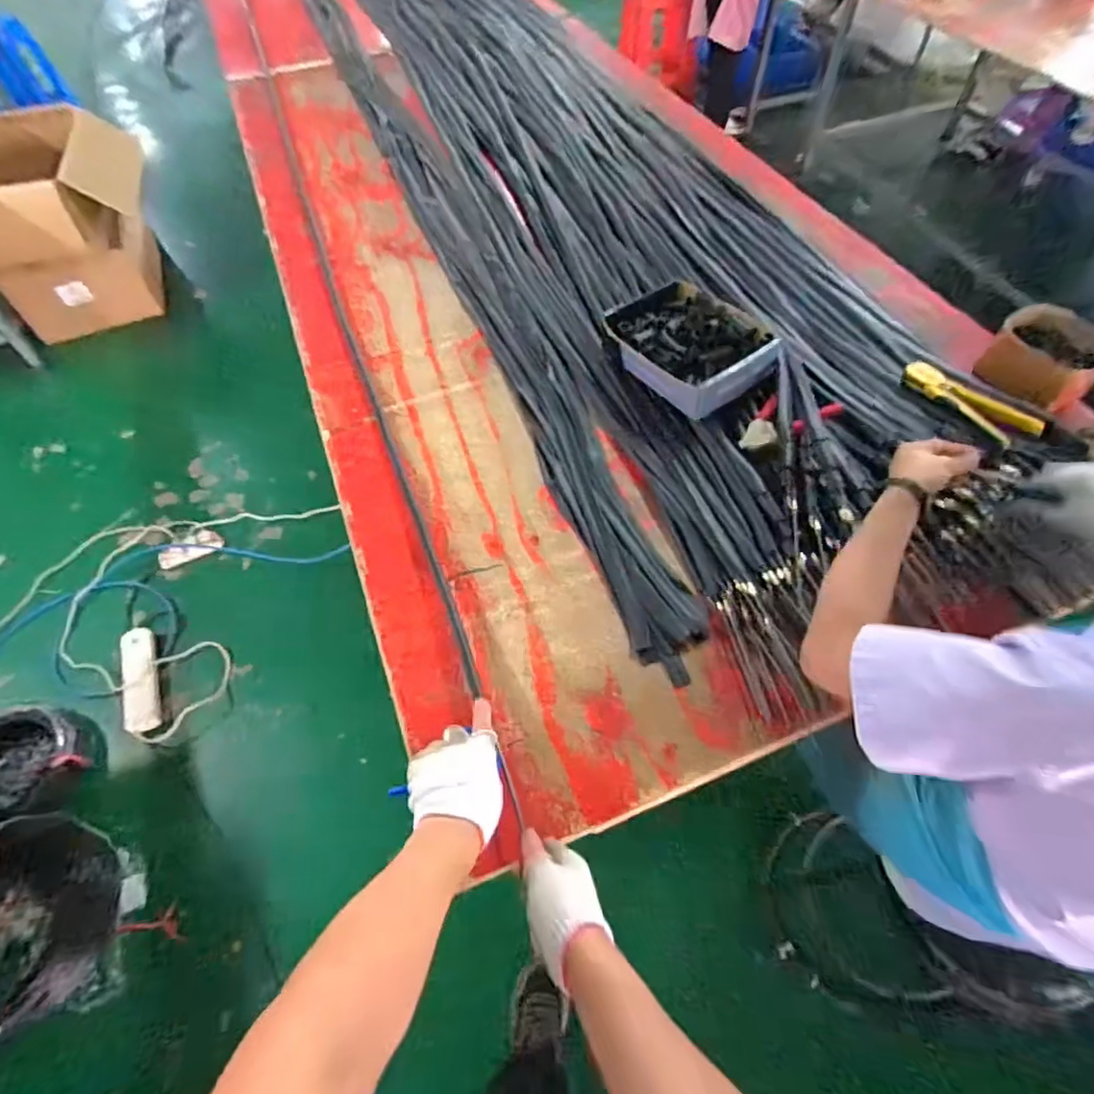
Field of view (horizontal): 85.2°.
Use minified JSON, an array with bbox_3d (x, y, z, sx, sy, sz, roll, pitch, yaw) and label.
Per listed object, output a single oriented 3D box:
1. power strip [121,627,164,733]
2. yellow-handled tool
[{"bbox_3d":[-1.084,0.349,1.585,0.085,0.033,0.292,-19,58,-10],"label":"power strip"},{"bbox_3d":[0.639,-0.222,0.908,0.031,0.044,0.251,-12,40,-7],"label":"yellow-handled tool"}]

